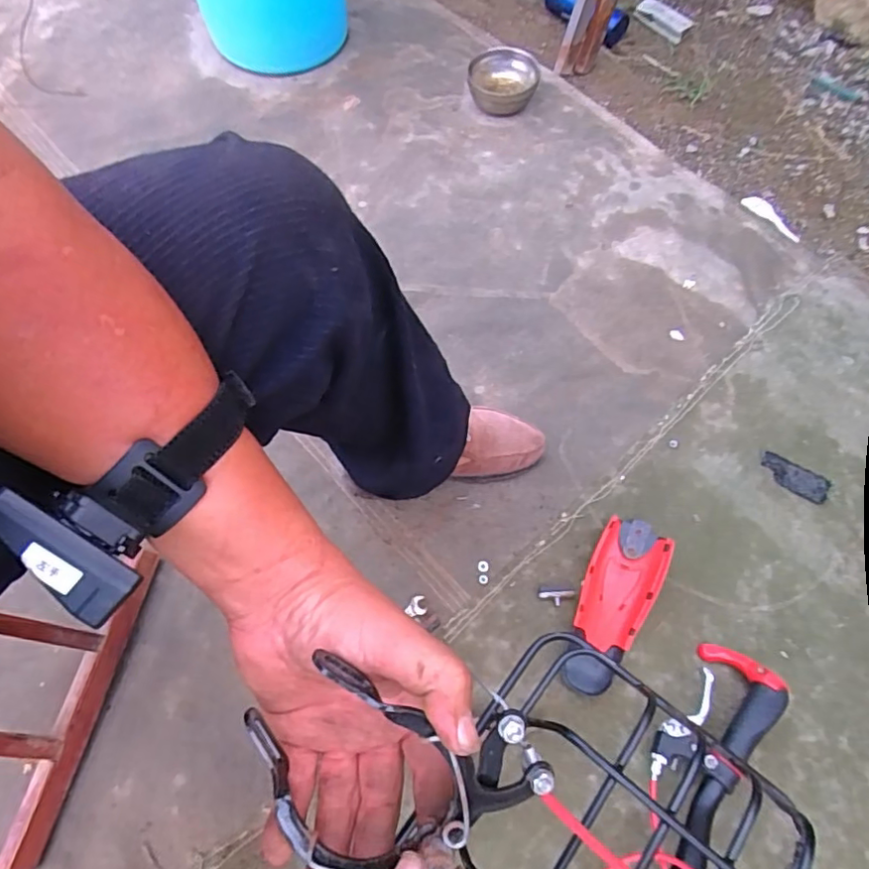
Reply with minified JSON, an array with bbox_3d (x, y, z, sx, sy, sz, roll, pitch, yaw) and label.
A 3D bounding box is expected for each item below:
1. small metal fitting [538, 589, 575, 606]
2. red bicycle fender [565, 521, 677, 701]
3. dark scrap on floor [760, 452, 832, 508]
[{"bbox_3d":[0.144,0.192,0.662,0.042,0.005,0.018,-1,65,-2],"label":"small metal fitting"},{"bbox_3d":[0.203,0.190,0.643,0.080,0.035,0.205,26,67,10],"label":"red bicycle fender"},{"bbox_3d":[0.460,0.056,0.719,0.084,0.006,0.039,29,67,12],"label":"dark scrap on floor"}]

